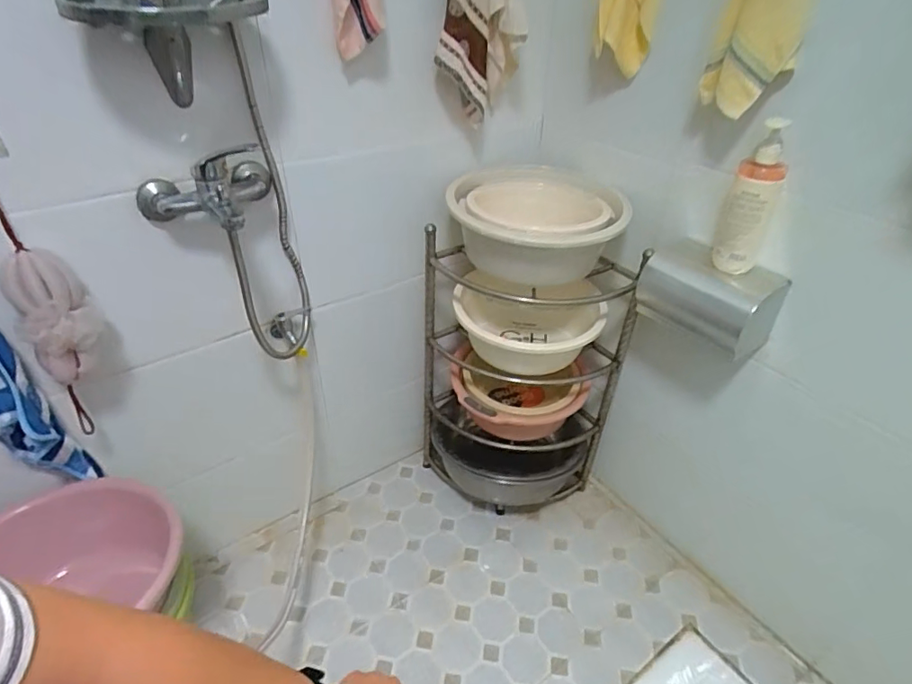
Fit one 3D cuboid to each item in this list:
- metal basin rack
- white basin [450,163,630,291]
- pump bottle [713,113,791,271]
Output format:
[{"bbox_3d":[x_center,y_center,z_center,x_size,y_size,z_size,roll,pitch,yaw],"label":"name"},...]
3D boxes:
[{"bbox_3d":[0.136,0.098,1.261,0.448,0.670,0.287,17,40,21],"label":"metal basin rack"},{"bbox_3d":[0.148,-0.226,1.054,0.321,0.146,0.286,-1,37,-3],"label":"white basin"},{"bbox_3d":[0.463,-0.223,0.835,0.071,0.229,0.067,20,41,24],"label":"pump bottle"}]

